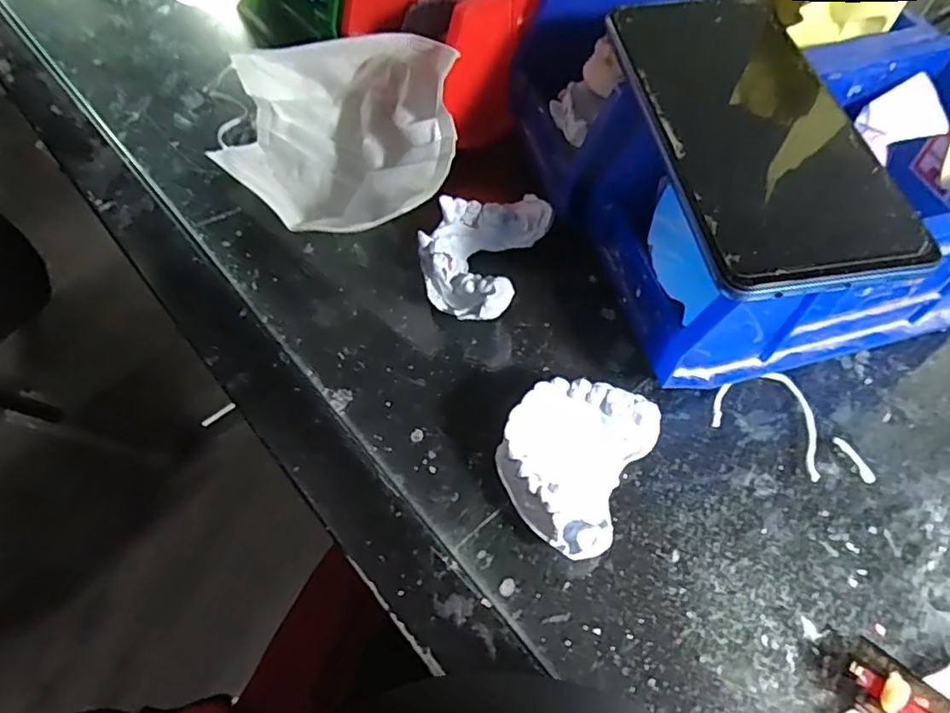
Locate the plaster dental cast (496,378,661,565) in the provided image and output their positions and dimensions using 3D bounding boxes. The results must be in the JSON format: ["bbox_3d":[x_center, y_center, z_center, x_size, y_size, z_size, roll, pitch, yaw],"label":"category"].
[{"bbox_3d":[0.039,0.043,0.244,0.053,0.031,0.066,25,63,17],"label":"plaster dental cast"}]

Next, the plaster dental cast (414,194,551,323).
[{"bbox_3d":[0.003,-0.053,0.302,0.054,0.030,0.081,20,62,14],"label":"plaster dental cast"}]

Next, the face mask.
[{"bbox_3d":[-0.078,-0.121,0.322,0.150,0.067,0.098,10,60,9],"label":"face mask"}]

